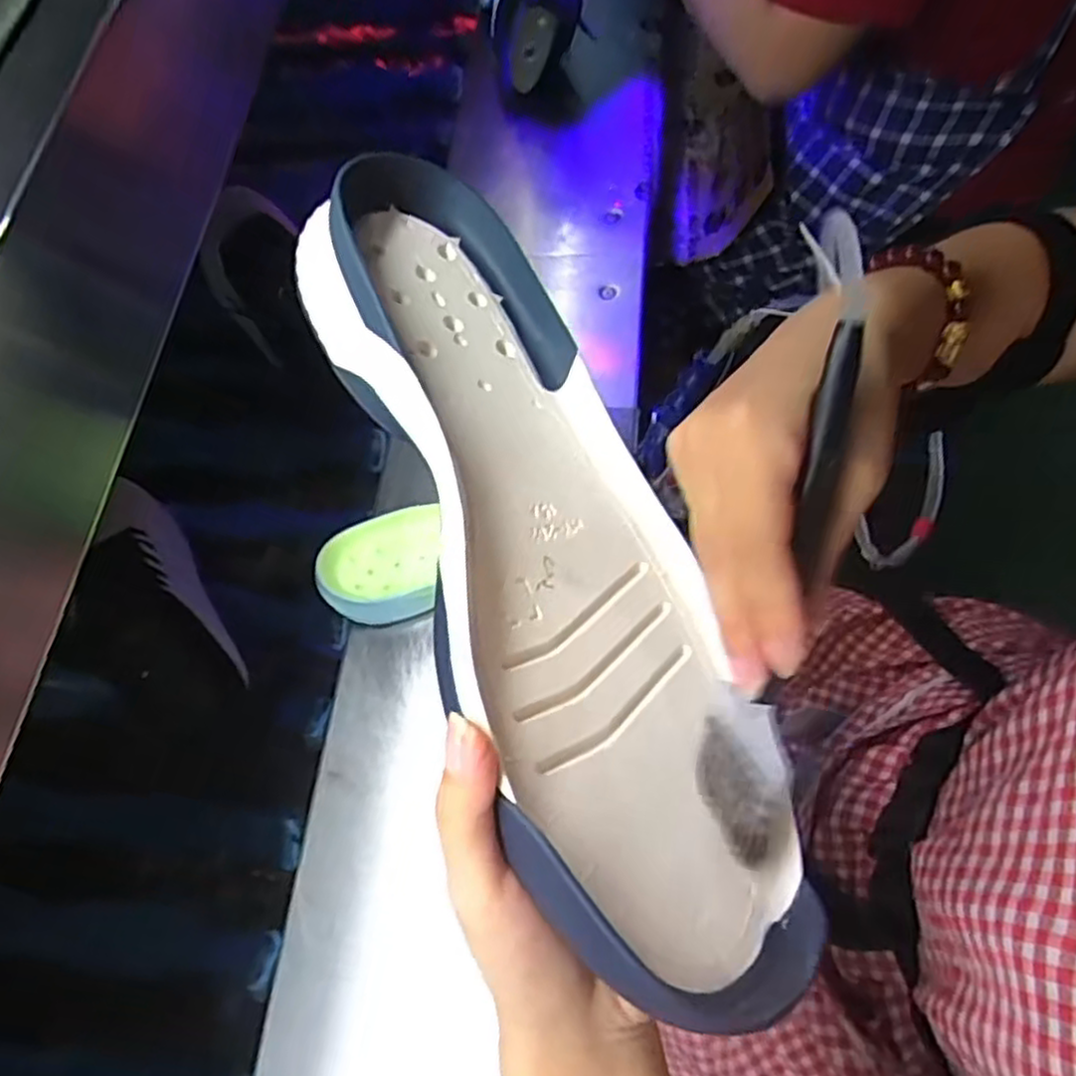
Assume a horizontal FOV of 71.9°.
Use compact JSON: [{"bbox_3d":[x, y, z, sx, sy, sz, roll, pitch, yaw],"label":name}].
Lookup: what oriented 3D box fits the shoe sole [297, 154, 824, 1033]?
[{"bbox_3d":[0.002,-0.013,0.279,0.118,0.046,0.344,-8,66,-37],"label":"shoe sole"}]

